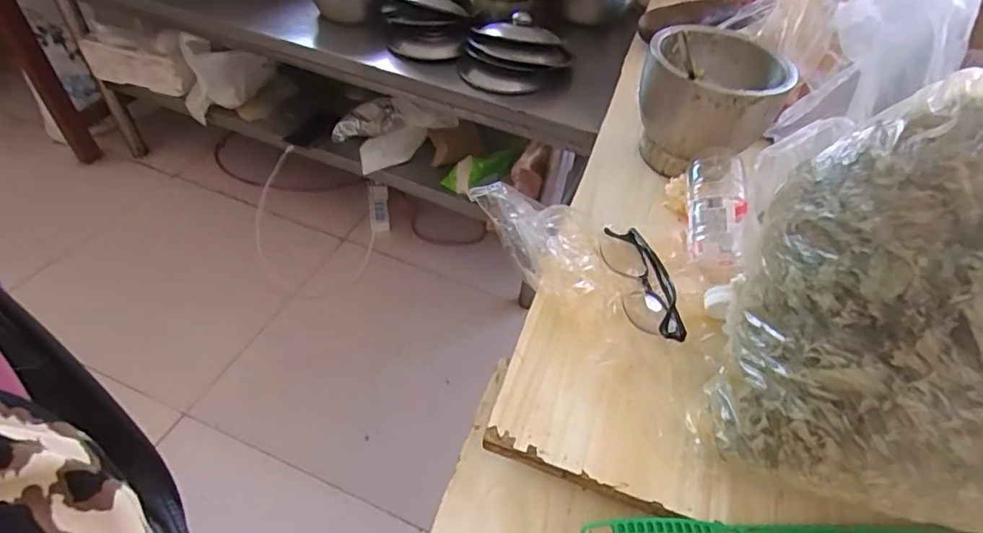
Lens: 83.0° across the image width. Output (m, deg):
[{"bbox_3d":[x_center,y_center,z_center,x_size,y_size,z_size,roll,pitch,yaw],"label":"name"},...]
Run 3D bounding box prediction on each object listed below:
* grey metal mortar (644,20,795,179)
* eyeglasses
[{"bbox_3d":[0.229,-0.173,0.608,0.142,0.116,0.135,23,50,15],"label":"grey metal mortar"},{"bbox_3d":[0.137,0.011,0.495,0.050,0.028,0.137,-3,48,-8],"label":"eyeglasses"}]

